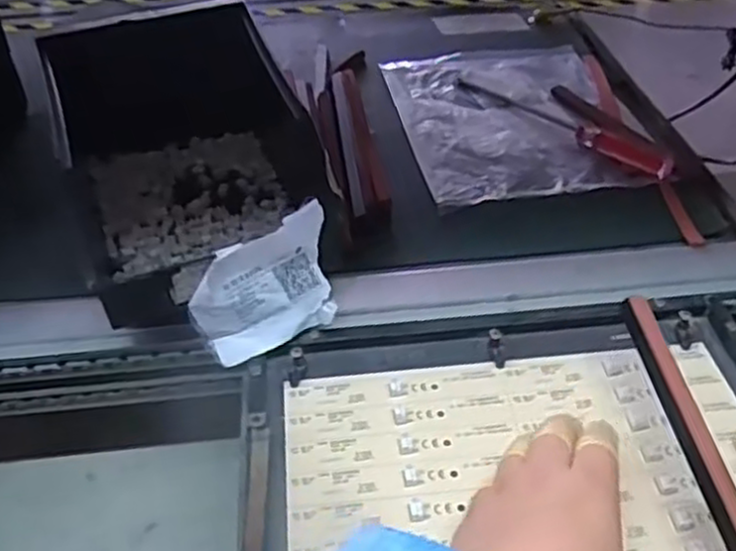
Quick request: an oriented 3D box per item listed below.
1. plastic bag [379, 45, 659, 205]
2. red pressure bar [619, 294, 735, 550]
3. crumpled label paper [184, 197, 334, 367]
[{"bbox_3d":[0.126,-0.147,0.671,0.189,0.014,0.247,-6,40,-6],"label":"plastic bag"},{"bbox_3d":[0.162,0.091,0.350,0.015,0.011,0.206,-4,47,-4],"label":"red pressure bar"},{"bbox_3d":[-0.060,0.009,0.446,0.094,0.070,0.012,-26,24,-2],"label":"crumpled label paper"}]

